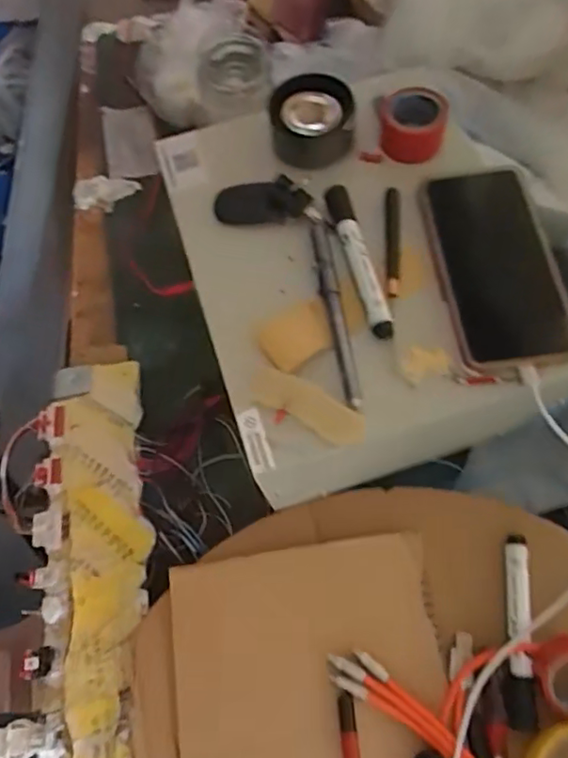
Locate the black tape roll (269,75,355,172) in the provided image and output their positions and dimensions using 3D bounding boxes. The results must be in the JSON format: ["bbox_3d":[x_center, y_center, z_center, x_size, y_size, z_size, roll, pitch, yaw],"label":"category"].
[{"bbox_3d":[0.023,-0.218,0.494,0.066,0.042,0.071,1,65,1],"label":"black tape roll"}]

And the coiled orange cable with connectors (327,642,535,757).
[{"bbox_3d":[0.162,0.285,0.388,0.185,0.023,0.252,-20,67,-4],"label":"coiled orange cable with connectors"}]

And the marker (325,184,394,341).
[{"bbox_3d":[0.055,-0.090,0.443,0.016,0.021,0.133,-12,66,-5],"label":"marker"}]

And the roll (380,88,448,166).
[{"bbox_3d":[0.107,-0.213,0.497,0.051,0.042,0.051,0,65,1],"label":"roll"}]

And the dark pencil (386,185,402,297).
[{"bbox_3d":[0.083,-0.103,0.453,0.011,0.015,0.096,3,65,2],"label":"dark pencil"}]

